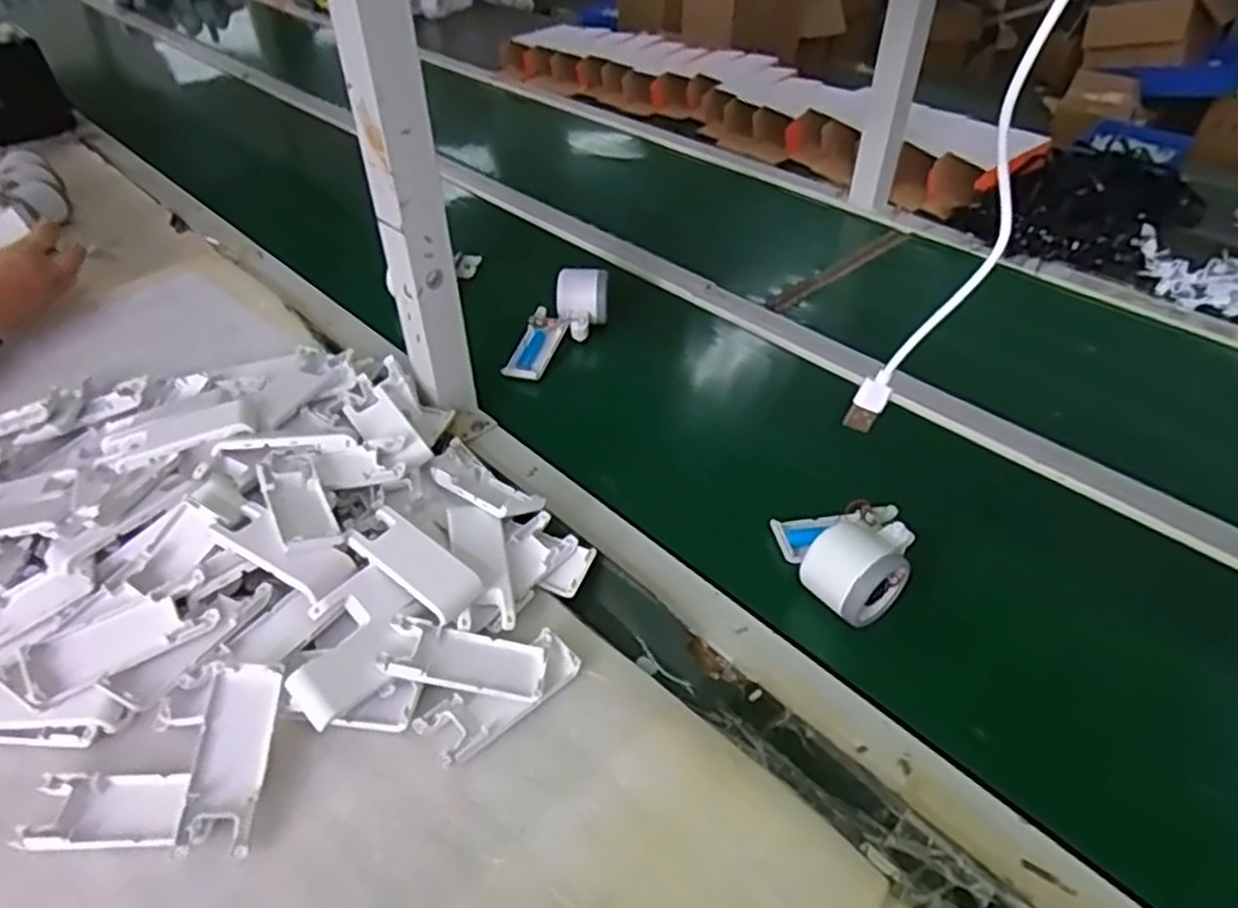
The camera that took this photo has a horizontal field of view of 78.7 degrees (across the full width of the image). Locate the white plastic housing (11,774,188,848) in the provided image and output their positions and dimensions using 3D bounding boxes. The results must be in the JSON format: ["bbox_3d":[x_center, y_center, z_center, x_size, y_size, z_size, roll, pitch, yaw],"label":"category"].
[{"bbox_3d":[-0.283,0.197,0.422,0.084,0.010,0.040,-2,43,-2],"label":"white plastic housing"}]

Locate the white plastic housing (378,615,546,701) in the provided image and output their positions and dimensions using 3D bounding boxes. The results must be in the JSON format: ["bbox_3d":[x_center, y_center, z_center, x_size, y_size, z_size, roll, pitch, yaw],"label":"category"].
[{"bbox_3d":[-0.097,0.129,0.478,0.098,0.016,0.042,14,42,-10],"label":"white plastic housing"}]

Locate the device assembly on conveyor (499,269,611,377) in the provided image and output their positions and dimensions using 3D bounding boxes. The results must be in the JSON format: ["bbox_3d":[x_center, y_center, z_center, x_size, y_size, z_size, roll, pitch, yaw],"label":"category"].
[{"bbox_3d":[-0.068,-0.133,0.796,0.057,0.036,0.158,23,60,22],"label":"device assembly on conveyor"}]

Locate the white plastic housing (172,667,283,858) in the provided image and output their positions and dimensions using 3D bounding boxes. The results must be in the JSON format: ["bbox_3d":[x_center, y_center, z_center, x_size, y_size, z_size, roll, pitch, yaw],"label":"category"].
[{"bbox_3d":[-0.222,0.174,0.434,0.039,0.011,0.097,1,61,0],"label":"white plastic housing"}]

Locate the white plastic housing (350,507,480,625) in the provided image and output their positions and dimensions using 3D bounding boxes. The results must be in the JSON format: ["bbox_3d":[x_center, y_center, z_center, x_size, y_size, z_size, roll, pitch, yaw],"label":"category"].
[{"bbox_3d":[-0.139,0.073,0.512,0.096,0.024,0.036,27,49,26],"label":"white plastic housing"}]

